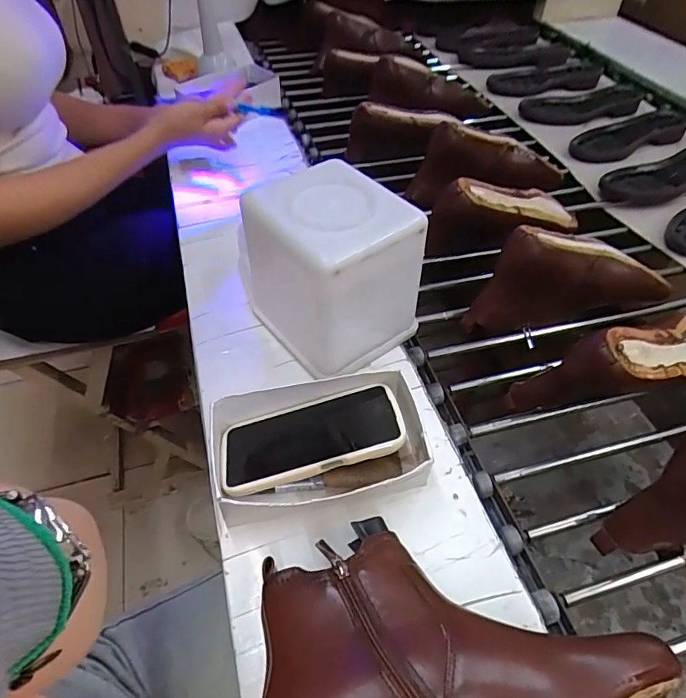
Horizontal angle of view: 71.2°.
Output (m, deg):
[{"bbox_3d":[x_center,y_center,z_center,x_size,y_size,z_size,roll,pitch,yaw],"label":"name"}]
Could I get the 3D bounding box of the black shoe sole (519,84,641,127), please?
[{"bbox_3d":[0.540,-0.553,1.097,0.256,0.032,0.108,-4,48,8],"label":"black shoe sole"}]

